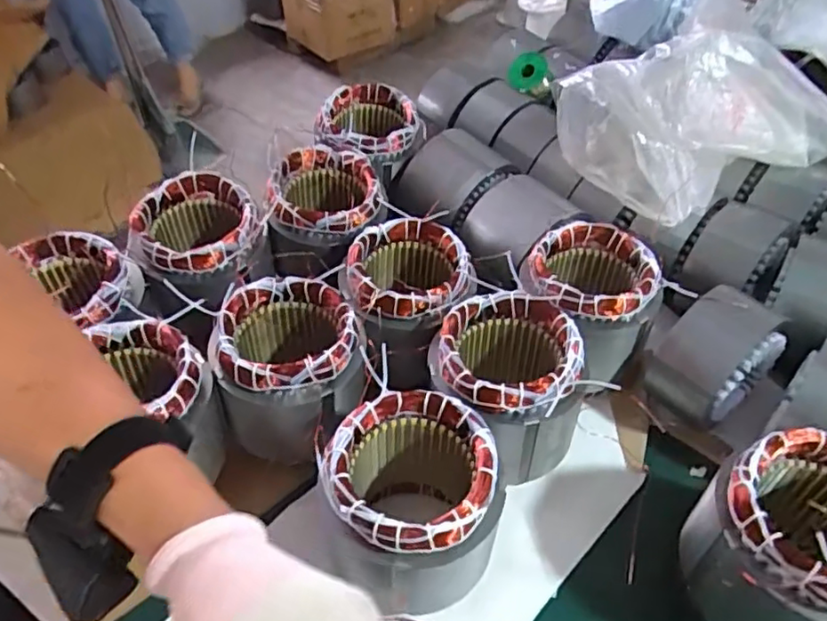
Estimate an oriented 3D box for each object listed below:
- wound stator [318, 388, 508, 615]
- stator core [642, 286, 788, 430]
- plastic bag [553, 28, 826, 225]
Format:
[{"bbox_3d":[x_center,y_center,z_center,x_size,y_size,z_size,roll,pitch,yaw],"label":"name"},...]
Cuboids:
[{"bbox_3d":[0.001,0.162,0.537,0.141,0.135,0.139,-1,48,1],"label":"wound stator"},{"bbox_3d":[0.326,0.047,0.666,0.118,0.116,0.100,-32,54,-25],"label":"stator core"},{"bbox_3d":[0.370,-0.263,0.779,0.322,0.163,0.226,-24,51,-19],"label":"plastic bag"}]

